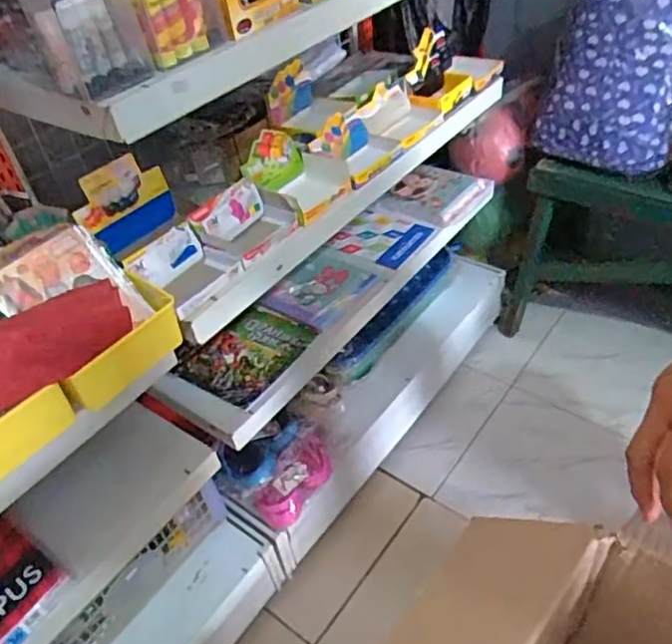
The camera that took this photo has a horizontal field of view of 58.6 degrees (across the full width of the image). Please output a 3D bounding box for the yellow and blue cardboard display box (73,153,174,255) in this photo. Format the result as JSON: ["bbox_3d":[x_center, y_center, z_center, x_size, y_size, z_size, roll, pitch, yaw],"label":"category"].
[{"bbox_3d":[-0.297,-0.172,0.850,0.025,0.108,0.140,10,42,44],"label":"yellow and blue cardboard display box"}]

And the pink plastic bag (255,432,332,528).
[{"bbox_3d":[-0.072,0.290,1.120,0.060,0.095,0.178,21,50,27],"label":"pink plastic bag"}]

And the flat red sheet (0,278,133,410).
[{"bbox_3d":[-0.317,0.019,0.665,0.096,0.021,0.194,50,43,7],"label":"flat red sheet"}]

